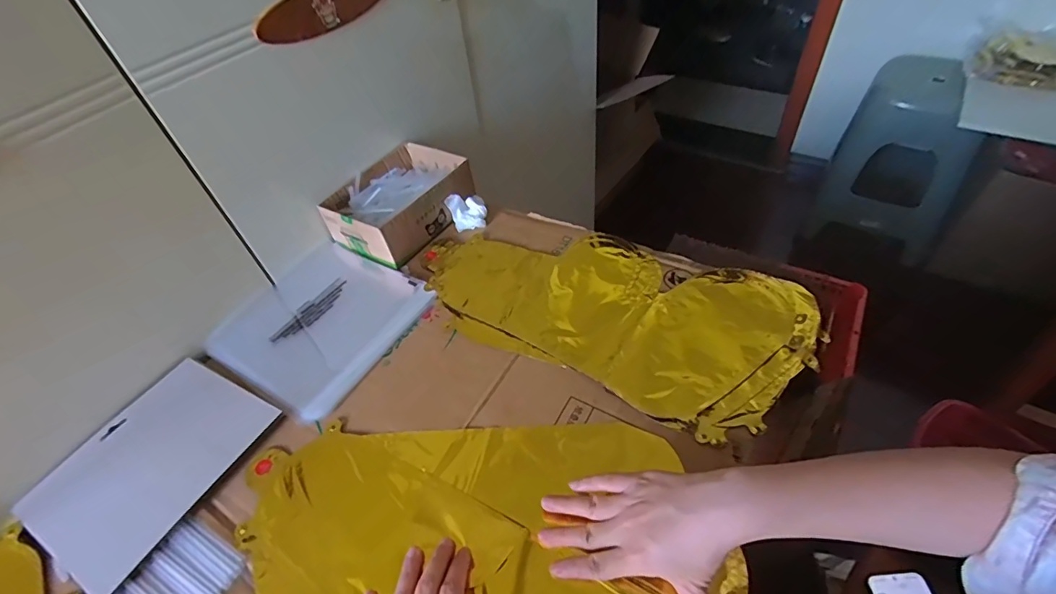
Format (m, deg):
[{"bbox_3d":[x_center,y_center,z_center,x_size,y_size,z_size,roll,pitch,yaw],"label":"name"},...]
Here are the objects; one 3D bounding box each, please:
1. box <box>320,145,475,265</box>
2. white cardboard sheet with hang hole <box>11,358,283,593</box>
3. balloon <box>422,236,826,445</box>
[{"bbox_3d":[-0.189,-0.142,0.695,0.151,0.061,0.191,24,55,25],"label":"box"},{"bbox_3d":[-0.371,0.160,0.469,0.152,0.008,0.189,18,52,22],"label":"white cardboard sheet with hang hole"},{"bbox_3d":[0.089,0.005,0.564,0.442,0.017,0.223,21,53,24],"label":"balloon"}]

